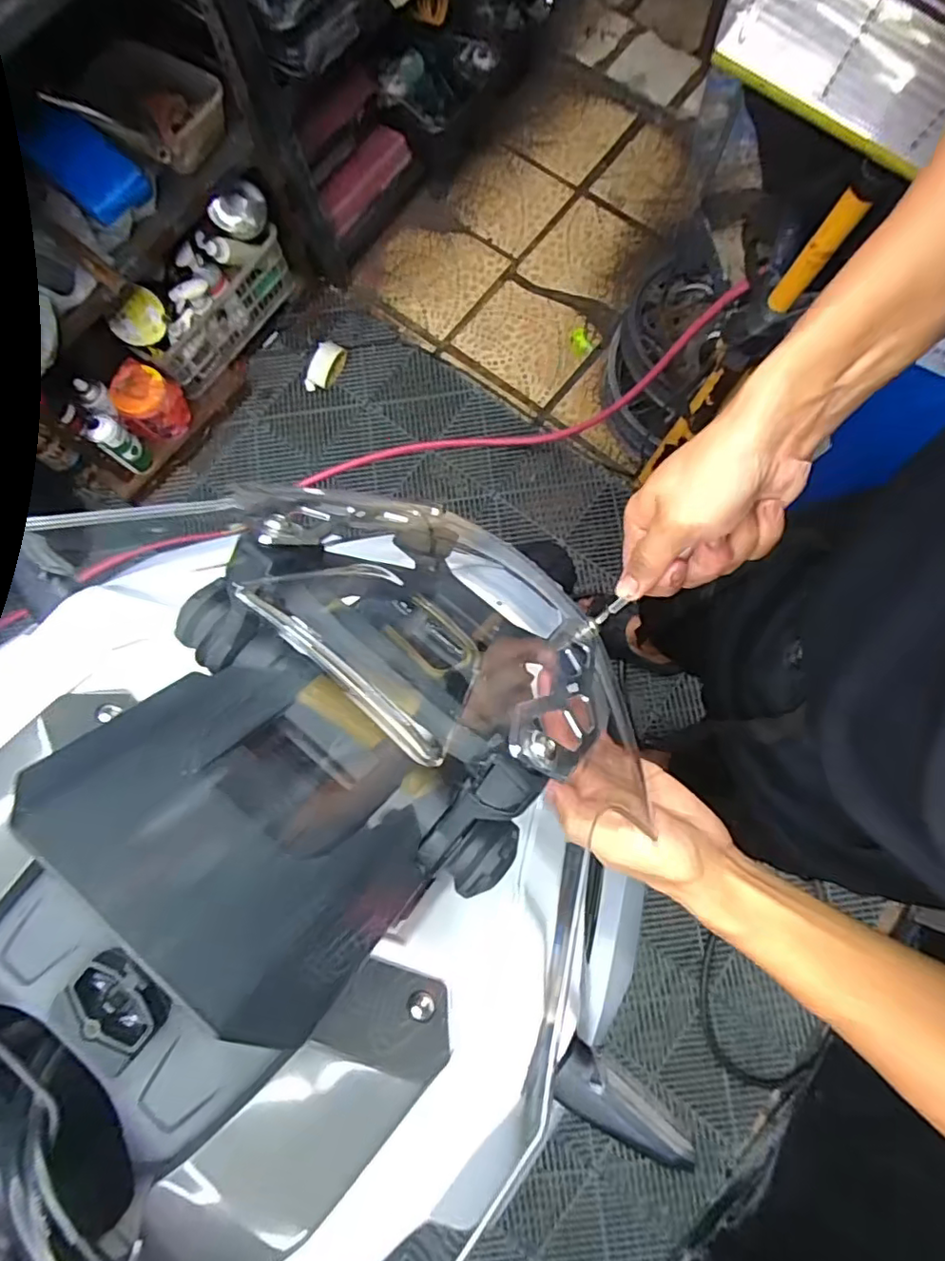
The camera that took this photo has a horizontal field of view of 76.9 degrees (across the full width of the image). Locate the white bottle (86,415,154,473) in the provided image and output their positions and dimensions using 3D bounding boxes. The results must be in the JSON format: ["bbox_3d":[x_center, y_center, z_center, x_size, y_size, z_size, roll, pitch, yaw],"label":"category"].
[{"bbox_3d":[-0.768,-0.408,1.294,0.062,0.149,0.067,0,78,1],"label":"white bottle"}]

